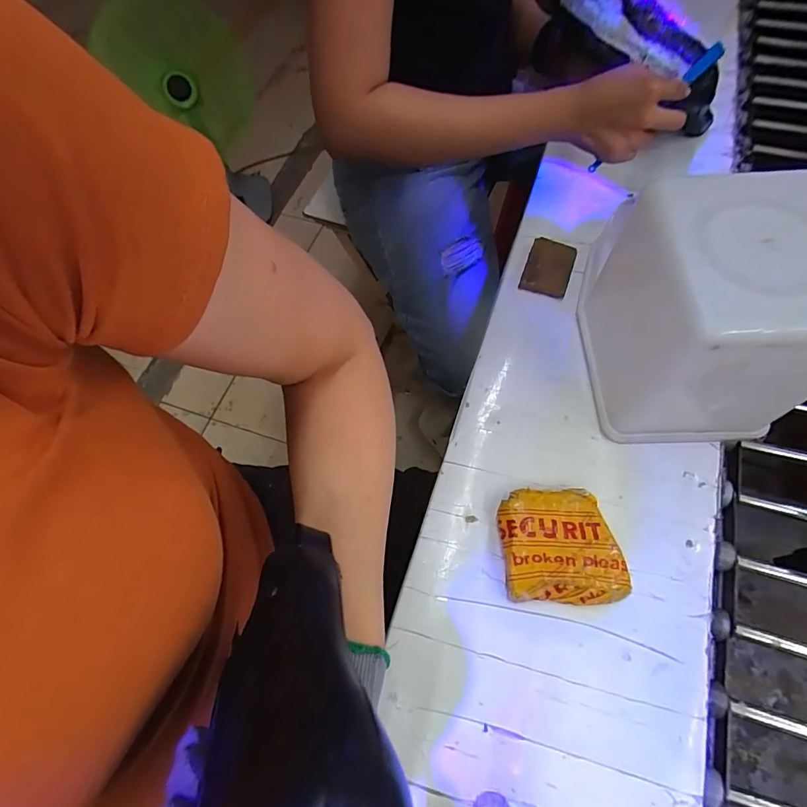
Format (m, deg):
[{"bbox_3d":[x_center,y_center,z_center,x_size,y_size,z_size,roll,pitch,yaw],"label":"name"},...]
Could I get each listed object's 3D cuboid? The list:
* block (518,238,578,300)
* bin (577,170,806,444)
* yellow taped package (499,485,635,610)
[{"bbox_3d":[0.161,-0.151,0.505,0.049,0.013,0.074,19,66,12],"label":"block"},{"bbox_3d":[0.240,-0.075,0.378,0.131,0.171,0.172,-4,63,2],"label":"bin"},{"bbox_3d":[0.126,0.114,0.371,0.091,0.023,0.088,-1,64,3],"label":"yellow taped package"}]

